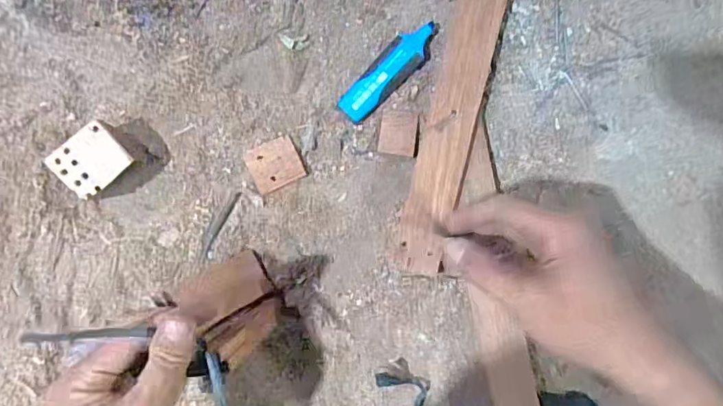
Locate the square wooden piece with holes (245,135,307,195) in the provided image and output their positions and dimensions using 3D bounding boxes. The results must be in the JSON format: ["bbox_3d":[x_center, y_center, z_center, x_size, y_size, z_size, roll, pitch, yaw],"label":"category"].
[{"bbox_3d":[-0.066,-0.029,0.406,0.038,0.006,0.035,-26,90,-6],"label":"square wooden piece with holes"}]

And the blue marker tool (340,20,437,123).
[{"bbox_3d":[0.024,-0.104,0.411,0.099,0.016,0.028,-44,92,-6],"label":"blue marker tool"}]

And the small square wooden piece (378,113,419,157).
[{"bbox_3d":[0.029,-0.054,0.415,0.029,0.007,0.033,6,87,-5],"label":"small square wooden piece"}]

